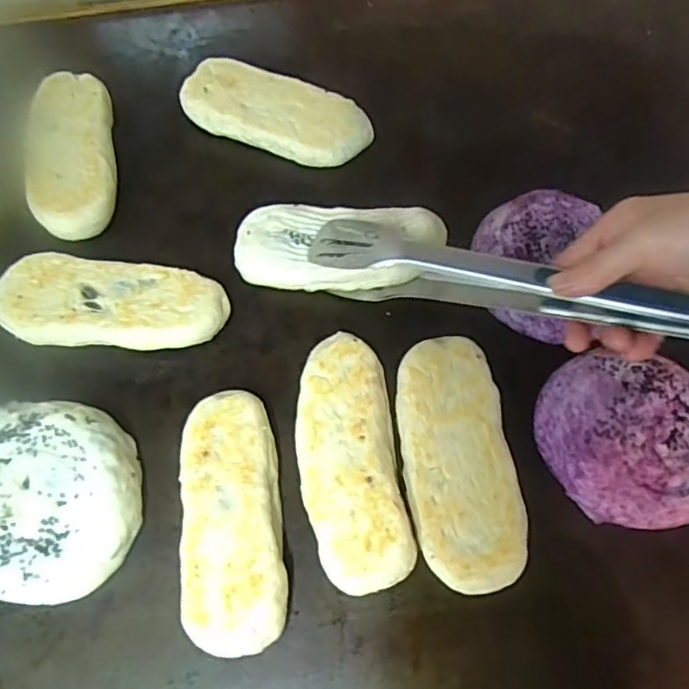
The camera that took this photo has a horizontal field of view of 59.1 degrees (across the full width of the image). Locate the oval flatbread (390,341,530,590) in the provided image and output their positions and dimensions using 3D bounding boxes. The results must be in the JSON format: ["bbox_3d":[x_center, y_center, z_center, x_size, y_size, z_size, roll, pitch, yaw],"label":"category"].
[{"bbox_3d":[0.070,0.072,0.381,0.064,0.024,0.151,-7,67,-3],"label":"oval flatbread"}]

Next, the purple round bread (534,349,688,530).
[{"bbox_3d":[0.180,0.060,0.387,0.108,0.026,0.103,0,67,0],"label":"purple round bread"}]

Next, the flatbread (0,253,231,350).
[{"bbox_3d":[-0.161,-0.028,0.425,0.156,0.024,0.065,4,67,2],"label":"flatbread"}]

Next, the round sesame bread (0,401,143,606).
[{"bbox_3d":[-0.186,0.093,0.371,0.116,0.024,0.113,0,67,0],"label":"round sesame bread"}]

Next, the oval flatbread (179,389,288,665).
[{"bbox_3d":[-0.068,0.103,0.367,0.058,0.029,0.146,-7,67,-3],"label":"oval flatbread"}]

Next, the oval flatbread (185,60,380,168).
[{"bbox_3d":[-0.057,-0.184,0.486,0.152,0.022,0.063,22,69,9],"label":"oval flatbread"}]

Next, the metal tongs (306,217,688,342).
[{"bbox_3d":[0.105,-0.036,0.392,0.276,0.049,0.042,15,67,24],"label":"metal tongs"}]

